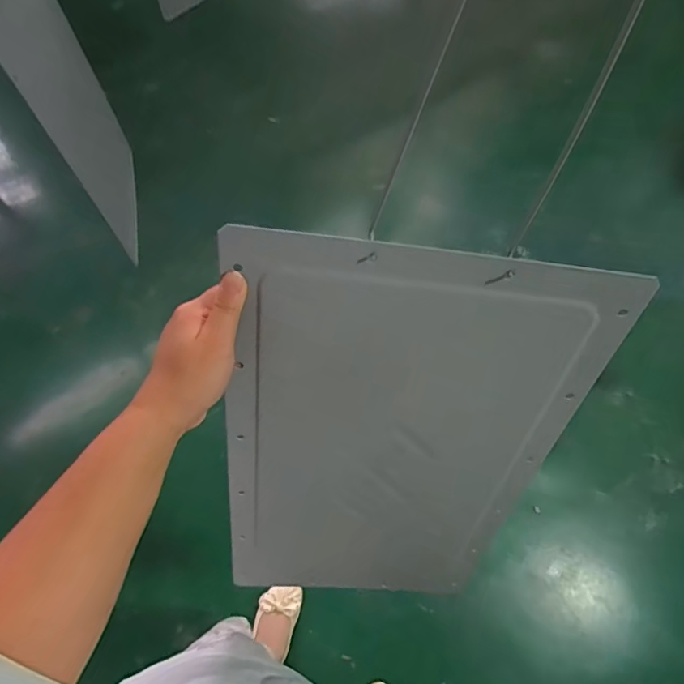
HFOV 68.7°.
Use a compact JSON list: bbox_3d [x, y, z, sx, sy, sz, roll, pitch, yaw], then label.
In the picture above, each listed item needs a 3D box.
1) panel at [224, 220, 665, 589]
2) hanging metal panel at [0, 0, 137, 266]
[{"bbox_3d":[0.043,0.133,0.525,0.309,0.522,0.022,6,40,-4],"label":"panel"},{"bbox_3d":[-0.422,-0.395,0.786,0.018,0.502,0.268,-8,65,-2],"label":"hanging metal panel"}]

